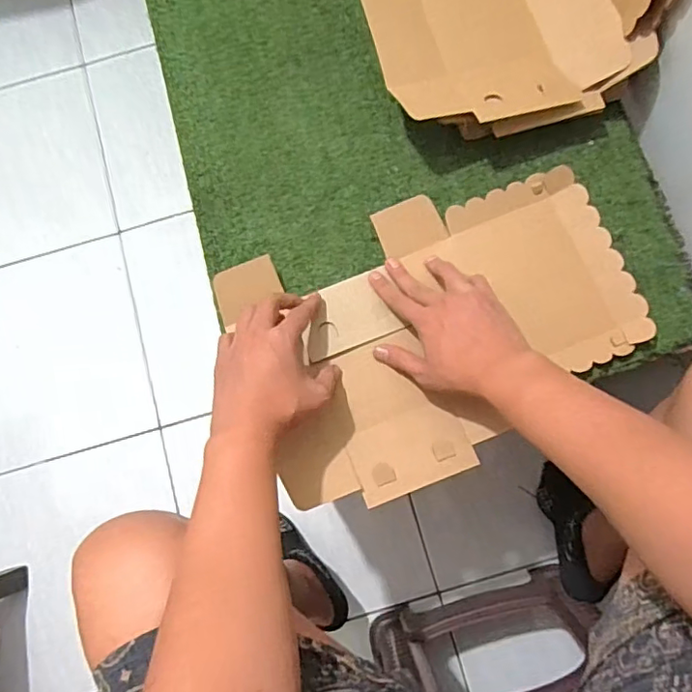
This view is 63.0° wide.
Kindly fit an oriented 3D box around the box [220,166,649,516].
[{"bbox_3d":[0.098,-0.018,0.599,0.407,0.031,0.280,-22,79,-4],"label":"box"}]

